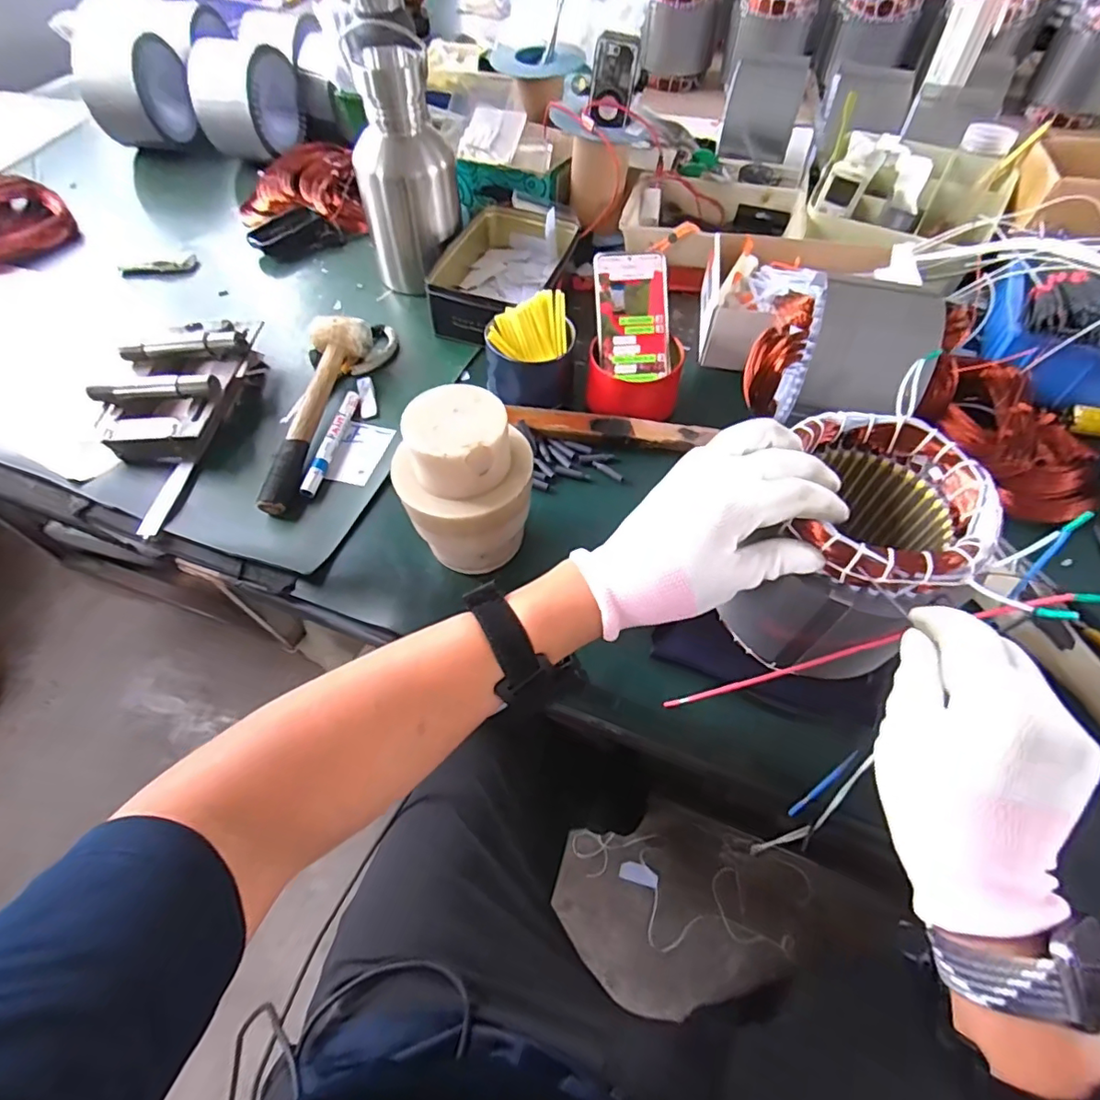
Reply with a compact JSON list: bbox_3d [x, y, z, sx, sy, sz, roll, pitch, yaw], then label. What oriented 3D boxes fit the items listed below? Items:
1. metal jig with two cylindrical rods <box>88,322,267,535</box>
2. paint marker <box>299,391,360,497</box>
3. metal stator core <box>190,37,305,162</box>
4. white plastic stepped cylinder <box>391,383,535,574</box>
[{"bbox_3d":[-0.424,-0.152,0.594,0.140,0.050,0.289,7,58,5],"label":"metal jig with two cylindrical rods"},{"bbox_3d":[-0.232,-0.115,0.587,0.016,0.016,0.145,5,58,4],"label":"paint marker"},{"bbox_3d":[-0.505,-0.748,0.922,0.132,0.142,0.142,9,58,7],"label":"metal stator core"},{"bbox_3d":[-0.066,-0.049,0.461,0.106,0.146,0.094,-12,58,-7],"label":"white plastic stepped cylinder"}]

